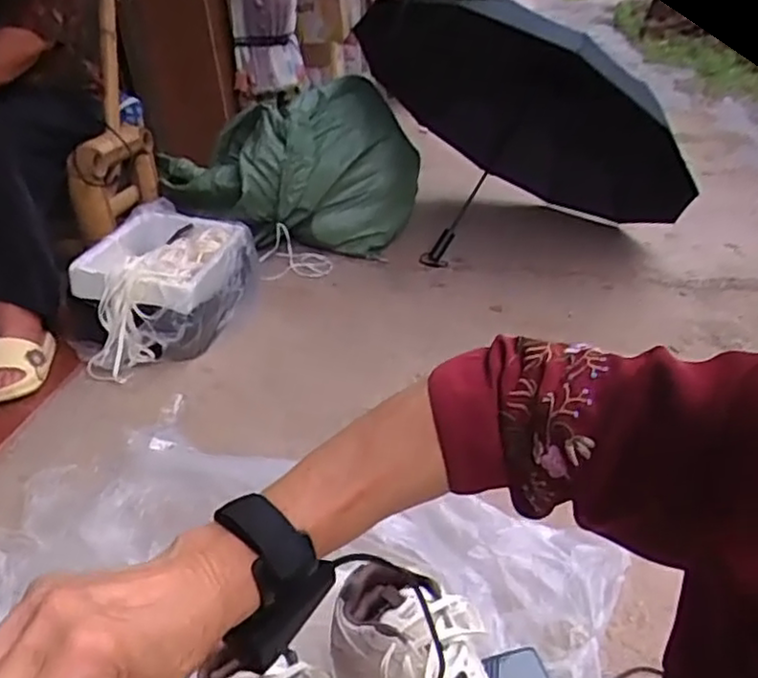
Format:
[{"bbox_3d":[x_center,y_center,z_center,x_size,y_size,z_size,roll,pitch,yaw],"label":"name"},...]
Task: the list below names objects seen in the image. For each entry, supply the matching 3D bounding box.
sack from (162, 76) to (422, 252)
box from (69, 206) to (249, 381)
[{"bbox_3d":[-0.236,-0.456,1.883,0.652,0.376,0.457,-25,35,-33],"label":"sack"},{"bbox_3d":[-0.452,-0.106,1.434,0.251,0.189,0.421,2,30,12],"label":"box"}]

